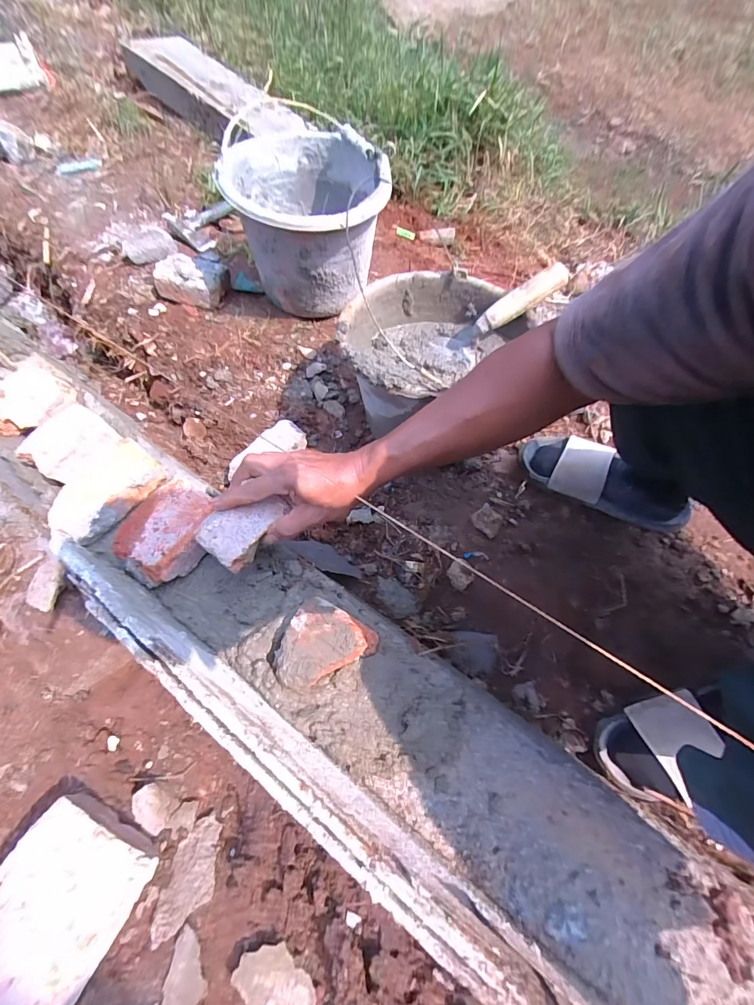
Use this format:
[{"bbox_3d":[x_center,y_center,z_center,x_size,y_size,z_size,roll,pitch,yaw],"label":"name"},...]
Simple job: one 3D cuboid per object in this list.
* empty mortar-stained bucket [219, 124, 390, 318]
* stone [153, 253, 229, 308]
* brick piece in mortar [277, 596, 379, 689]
[{"bbox_3d":[-0.106,-0.464,0.678,0.244,0.189,0.277,-6,61,1],"label":"empty mortar-stained bucket"},{"bbox_3d":[-0.342,-0.412,0.731,0.119,0.048,0.077,11,63,9],"label":"stone"},{"bbox_3d":[-0.056,0.135,0.397,0.097,0.036,0.070,-26,58,-16],"label":"brick piece in mortar"}]

